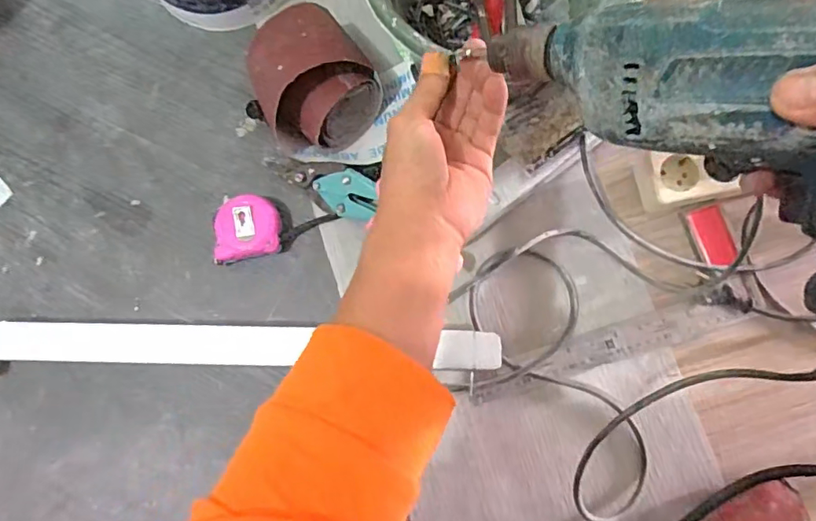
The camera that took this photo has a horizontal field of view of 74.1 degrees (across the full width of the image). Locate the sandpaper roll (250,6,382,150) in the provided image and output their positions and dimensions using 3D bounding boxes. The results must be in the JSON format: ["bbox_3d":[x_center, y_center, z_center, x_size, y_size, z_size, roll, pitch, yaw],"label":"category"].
[{"bbox_3d":[-0.095,-0.186,0.549,0.114,0.098,0.132,-23,81,-1],"label":"sandpaper roll"}]

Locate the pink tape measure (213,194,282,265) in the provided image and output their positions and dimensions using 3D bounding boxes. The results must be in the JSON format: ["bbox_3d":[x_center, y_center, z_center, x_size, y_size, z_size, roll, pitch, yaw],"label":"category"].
[{"bbox_3d":[-0.168,-0.034,0.567,0.071,0.033,0.066,-10,81,1],"label":"pink tape measure"}]

